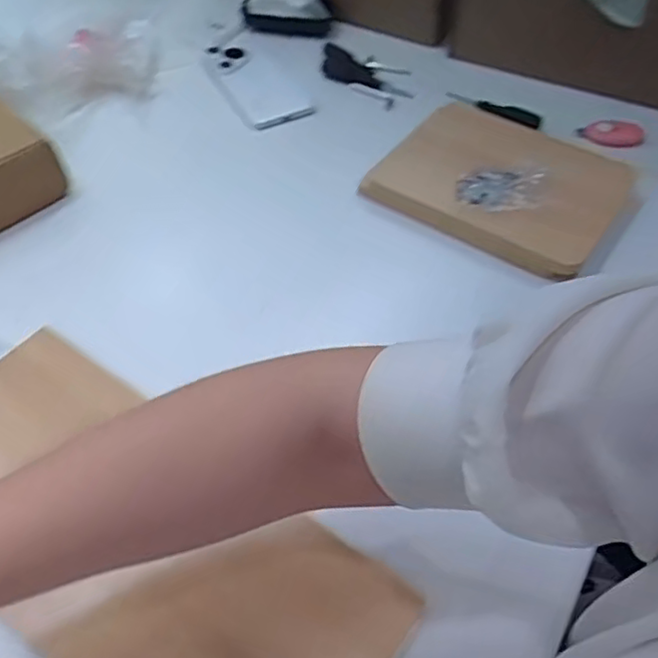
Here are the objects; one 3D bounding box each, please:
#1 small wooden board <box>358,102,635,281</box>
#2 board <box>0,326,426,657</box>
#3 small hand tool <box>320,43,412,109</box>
[{"bbox_3d":[0.166,-0.144,0.632,0.201,0.031,0.193,28,50,20],"label":"small wooden board"},{"bbox_3d":[-0.120,0.125,0.406,0.327,0.018,0.147,30,57,23],"label":"board"},{"bbox_3d":[0.041,-0.294,0.769,0.118,0.017,0.076,30,57,23],"label":"small hand tool"}]

